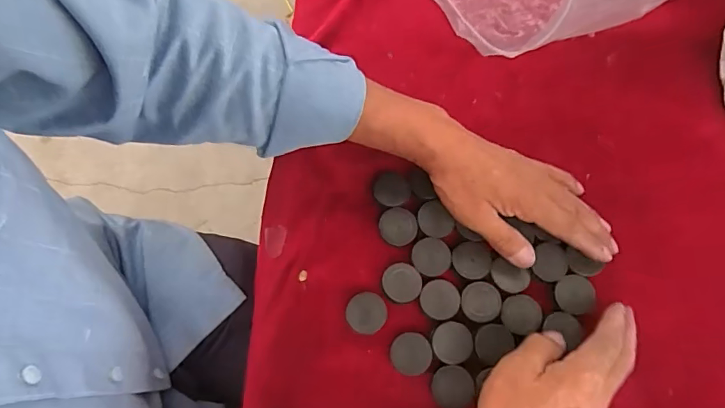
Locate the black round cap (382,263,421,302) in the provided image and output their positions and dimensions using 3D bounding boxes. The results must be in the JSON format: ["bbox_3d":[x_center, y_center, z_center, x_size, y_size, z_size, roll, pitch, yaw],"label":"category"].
[{"bbox_3d":[0.033,0.066,0.403,0.032,0.005,0.031,0,73,-1],"label":"black round cap"}]

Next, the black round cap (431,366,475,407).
[{"bbox_3d":[0.071,0.143,0.377,0.032,0.005,0.031,0,73,-2],"label":"black round cap"}]

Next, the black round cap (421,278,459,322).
[{"bbox_3d":[0.064,0.078,0.395,0.031,0.004,0.032,0,73,-1],"label":"black round cap"}]

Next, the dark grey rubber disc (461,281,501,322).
[{"bbox_3d":[0.098,0.080,0.396,0.032,0.004,0.032,0,73,-1],"label":"dark grey rubber disc"}]

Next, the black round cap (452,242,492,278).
[{"bbox_3d":[0.093,0.047,0.406,0.033,0.004,0.031,0,73,-1],"label":"black round cap"}]

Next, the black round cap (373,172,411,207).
[{"bbox_3d":[0.026,-0.012,0.428,0.031,0.014,0.032,0,73,-1],"label":"black round cap"}]

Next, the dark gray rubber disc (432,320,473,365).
[{"bbox_3d":[0.072,0.110,0.385,0.031,0.004,0.031,0,73,-1],"label":"dark gray rubber disc"}]

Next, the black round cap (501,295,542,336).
[{"bbox_3d":[0.130,0.090,0.394,0.033,0.004,0.031,0,73,-1],"label":"black round cap"}]

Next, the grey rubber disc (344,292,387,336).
[{"bbox_3d":[0.003,0.089,0.395,0.032,0.019,0.032,0,73,-1],"label":"grey rubber disc"}]

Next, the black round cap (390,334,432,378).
[{"bbox_3d":[0.038,0.118,0.382,0.032,0.004,0.031,-6,69,15],"label":"black round cap"}]

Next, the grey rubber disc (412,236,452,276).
[{"bbox_3d":[0.058,0.044,0.407,0.032,0.004,0.032,-1,73,-2],"label":"grey rubber disc"}]

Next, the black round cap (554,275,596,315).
[{"bbox_3d":[0.176,0.077,0.406,0.033,0.013,0.031,0,73,-1],"label":"black round cap"}]

